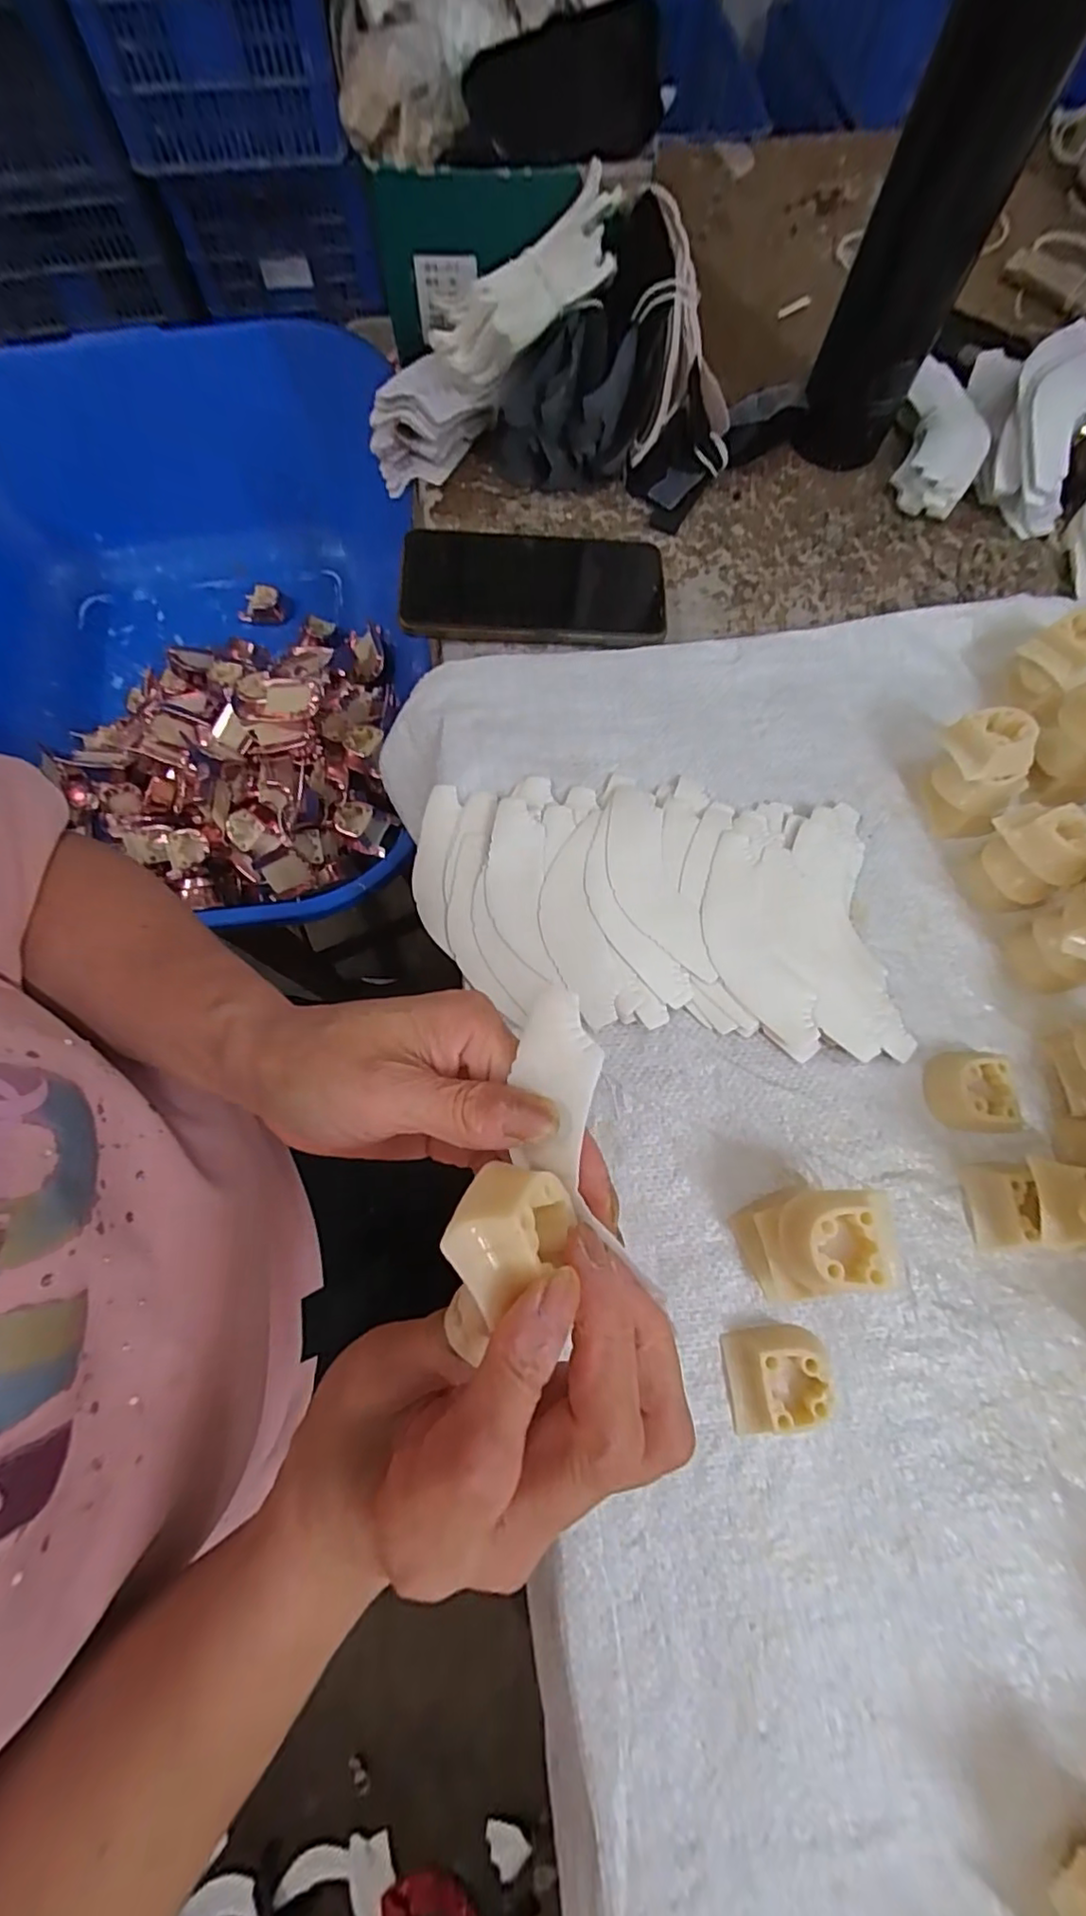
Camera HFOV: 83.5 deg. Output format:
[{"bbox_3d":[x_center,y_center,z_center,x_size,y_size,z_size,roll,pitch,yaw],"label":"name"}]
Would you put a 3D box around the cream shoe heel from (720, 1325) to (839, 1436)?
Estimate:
[{"bbox_3d":[0.102,0.184,0.260,0.041,0.017,0.041,-5,73,-4],"label":"cream shoe heel"}]

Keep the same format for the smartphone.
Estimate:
[{"bbox_3d":[-0.005,-0.231,0.378,0.162,0.012,0.080,0,73,-2],"label":"smartphone"}]

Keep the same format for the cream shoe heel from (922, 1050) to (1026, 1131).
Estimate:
[{"bbox_3d":[0.211,0.066,0.299,0.037,0.016,0.038,-2,73,-3],"label":"cream shoe heel"}]

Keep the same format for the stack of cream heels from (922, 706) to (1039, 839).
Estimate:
[{"bbox_3d":[0.241,-0.102,0.335,0.045,0.046,0.054,9,73,0],"label":"stack of cream heels"}]

